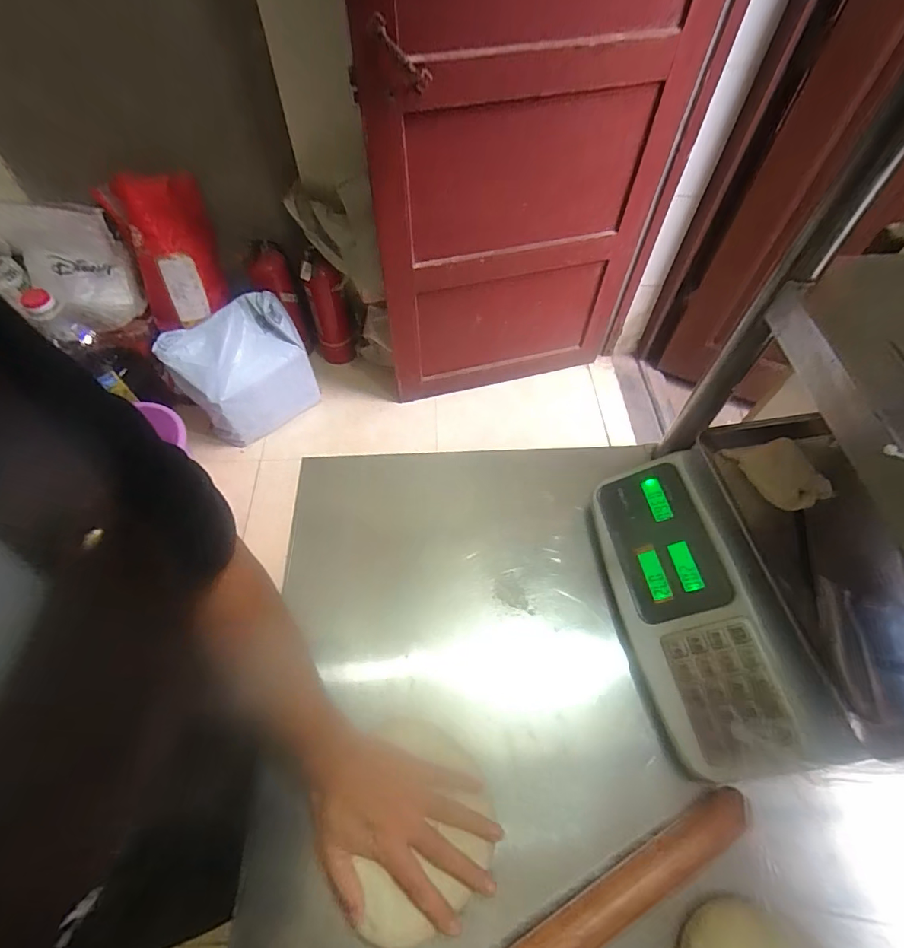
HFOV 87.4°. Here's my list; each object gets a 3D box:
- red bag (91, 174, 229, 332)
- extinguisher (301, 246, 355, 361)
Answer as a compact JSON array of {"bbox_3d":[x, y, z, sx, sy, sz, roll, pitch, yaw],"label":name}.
[{"bbox_3d":[-0.861,-0.665,1.445,0.280,0.410,0.085,-10,39,-2],"label":"red bag"},{"bbox_3d":[-0.437,-0.562,1.696,0.124,0.422,0.127,-18,60,-12],"label":"extinguisher"}]

